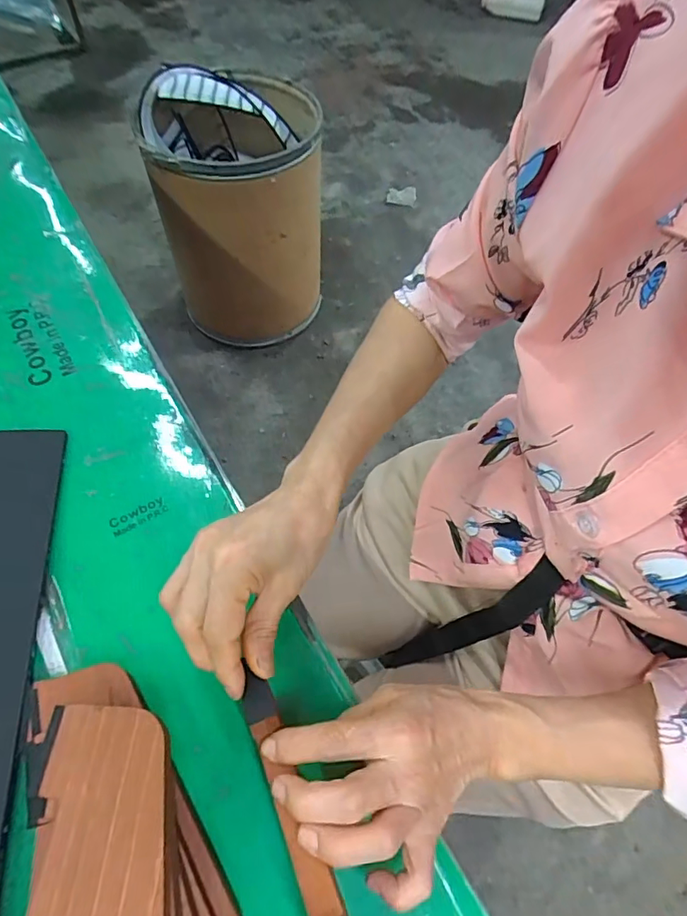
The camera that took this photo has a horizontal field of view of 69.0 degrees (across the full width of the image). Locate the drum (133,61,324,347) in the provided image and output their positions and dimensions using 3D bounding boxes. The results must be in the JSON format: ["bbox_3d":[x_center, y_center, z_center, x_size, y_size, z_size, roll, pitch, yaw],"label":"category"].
[{"bbox_3d":[-0.239,-0.558,1.200,0.345,0.488,0.364,-6,60,-8],"label":"drum"}]

